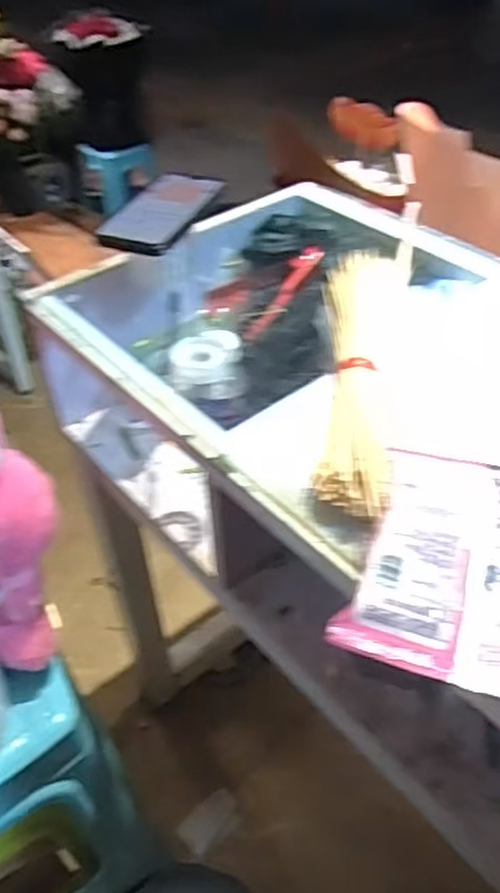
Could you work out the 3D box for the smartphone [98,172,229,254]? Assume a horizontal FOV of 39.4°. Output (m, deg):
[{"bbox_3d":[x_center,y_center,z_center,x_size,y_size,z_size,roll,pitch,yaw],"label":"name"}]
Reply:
[{"bbox_3d":[-0.086,-0.229,0.681,0.075,0.015,0.154,14,46,16],"label":"smartphone"}]

